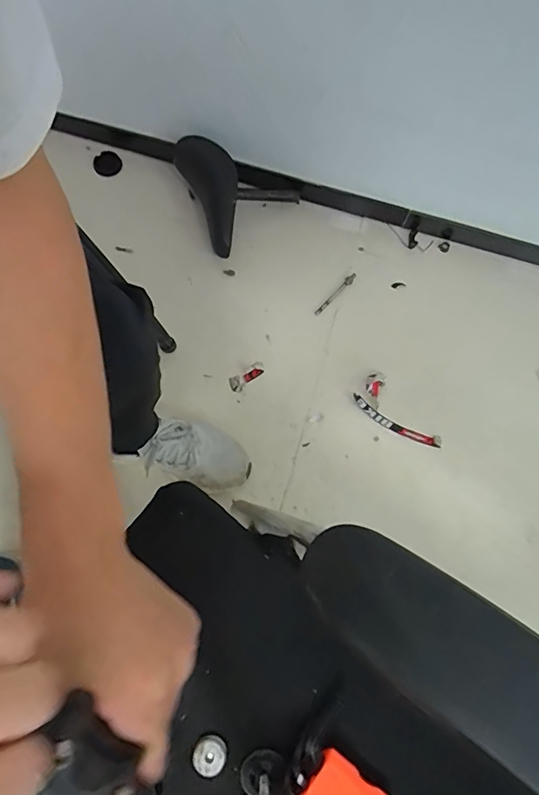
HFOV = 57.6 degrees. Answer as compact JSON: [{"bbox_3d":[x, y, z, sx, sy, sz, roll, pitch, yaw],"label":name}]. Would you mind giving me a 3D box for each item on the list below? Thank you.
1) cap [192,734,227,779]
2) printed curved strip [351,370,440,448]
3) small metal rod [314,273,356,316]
[{"bbox_3d":[-0.039,0.233,0.318,0.021,0.004,0.021,0,74,-2],"label":"cap"},{"bbox_3d":[0.226,0.035,0.876,0.073,0.029,0.169,-37,78,-11],"label":"printed curved strip"},{"bbox_3d":[0.127,-0.199,0.945,0.014,0.015,0.123,39,74,11],"label":"small metal rod"}]

